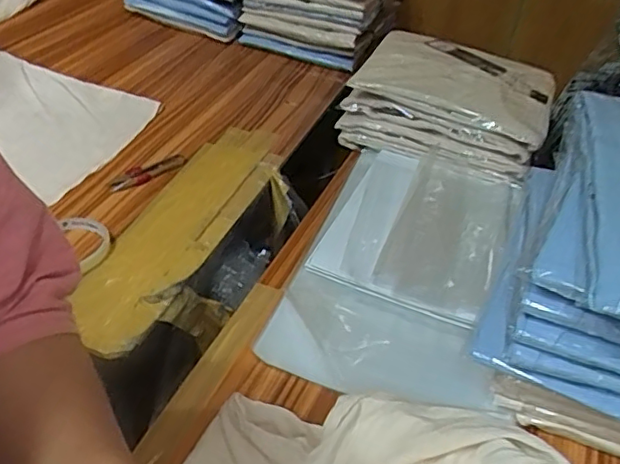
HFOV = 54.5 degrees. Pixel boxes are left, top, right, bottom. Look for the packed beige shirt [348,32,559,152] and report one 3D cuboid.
[{"bbox_3d":[0.203,-0.211,0.825,0.251,0.031,0.209,16,40,12],"label":"packed beige shirt"}]

